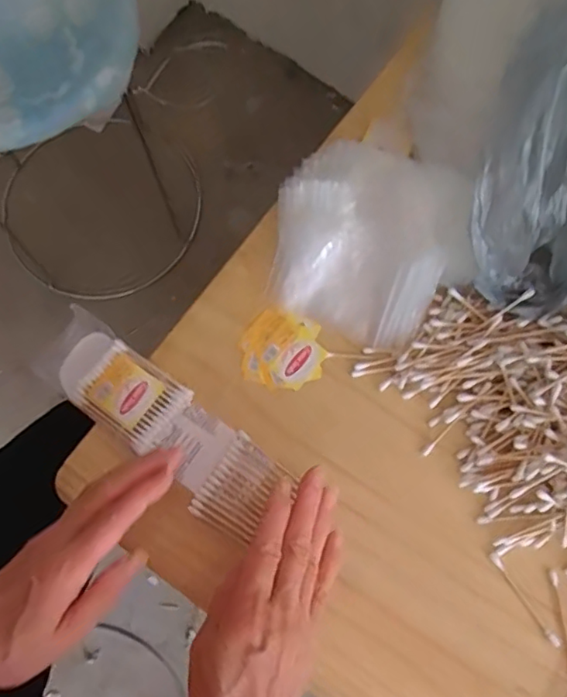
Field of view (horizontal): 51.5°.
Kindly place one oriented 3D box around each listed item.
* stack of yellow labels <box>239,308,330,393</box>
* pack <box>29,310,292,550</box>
[{"bbox_3d":[0.000,0.002,0.459,0.064,0.008,0.058,18,75,4],"label":"stack of yellow labels"},{"bbox_3d":[-0.093,0.052,0.431,0.199,0.017,0.060,38,77,6],"label":"pack"}]

